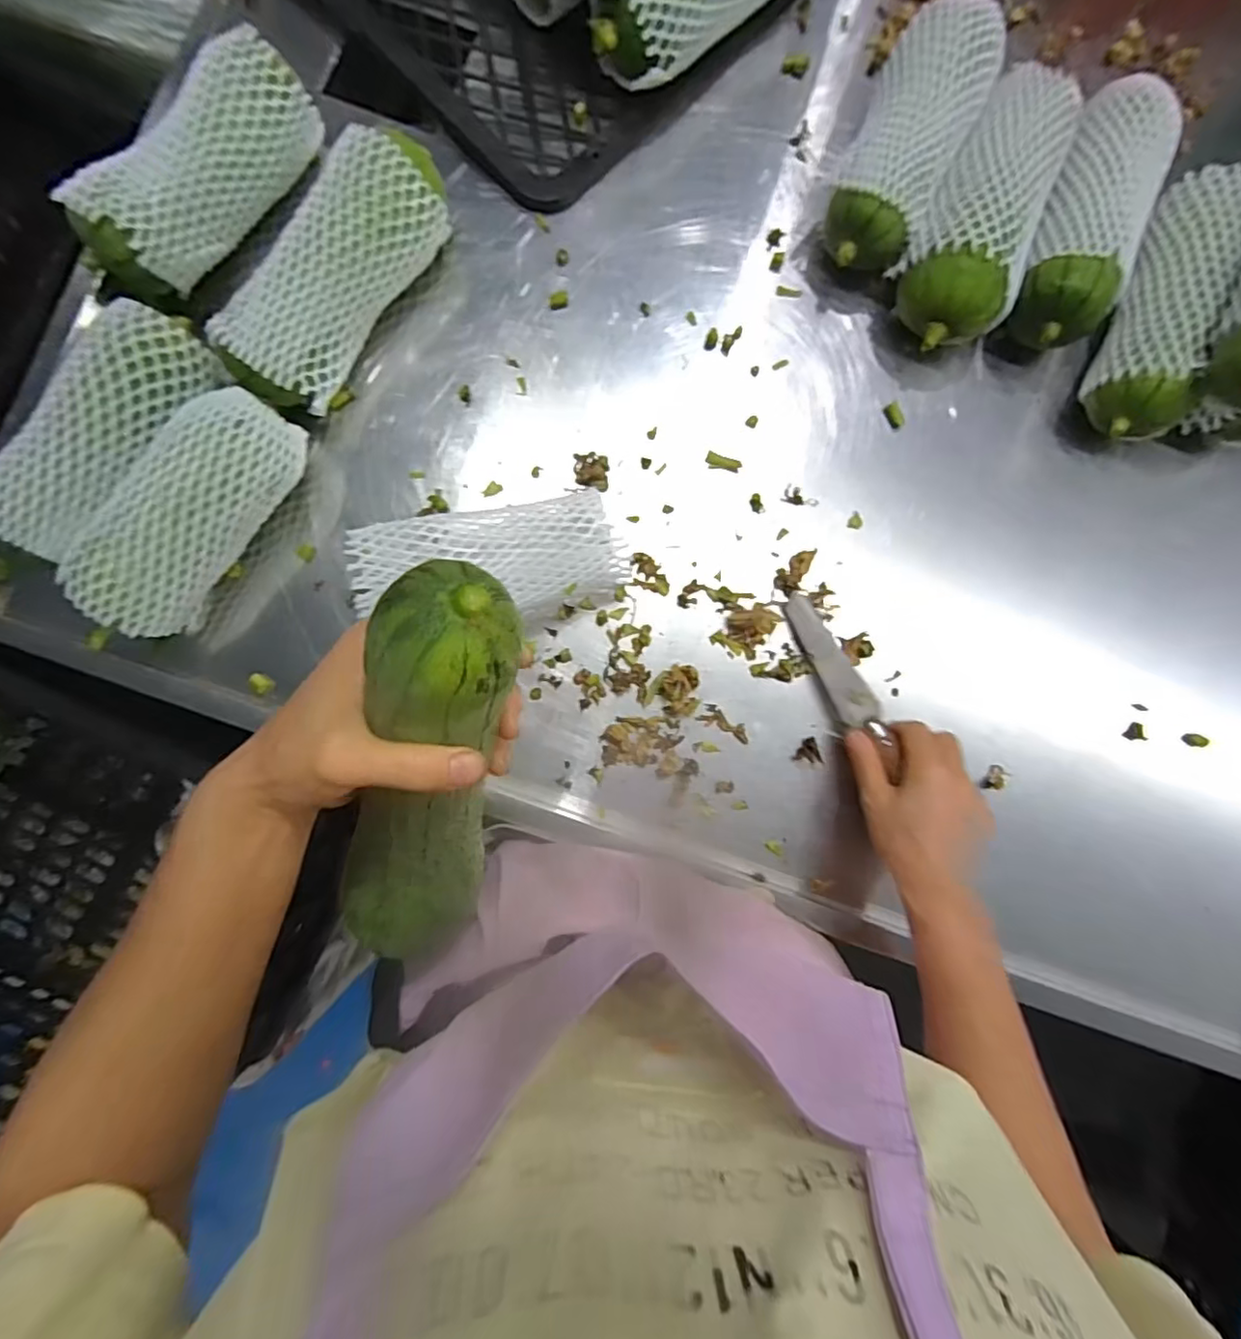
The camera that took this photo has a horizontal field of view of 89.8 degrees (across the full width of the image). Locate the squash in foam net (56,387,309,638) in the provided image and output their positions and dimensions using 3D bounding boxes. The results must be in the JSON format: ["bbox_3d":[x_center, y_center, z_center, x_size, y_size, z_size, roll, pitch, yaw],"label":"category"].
[{"bbox_3d":[-0.304,-0.113,0.448,0.079,0.090,0.178,34,85,1],"label":"squash in foam net"}]

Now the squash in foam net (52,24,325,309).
[{"bbox_3d":[-0.308,-0.363,0.450,0.071,0.068,0.197,34,87,1],"label":"squash in foam net"}]

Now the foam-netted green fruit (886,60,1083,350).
[{"bbox_3d":[0.279,-0.349,0.479,0.087,0.076,0.211,25,85,0],"label":"foam-netted green fruit"}]

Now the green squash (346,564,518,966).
[{"bbox_3d":[-0.087,0.056,0.277,0.057,0.045,0.223,19,129,0],"label":"green squash"}]

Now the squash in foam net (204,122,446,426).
[{"bbox_3d":[-0.207,-0.290,0.464,0.077,0.080,0.212,32,85,1],"label":"squash in foam net"}]

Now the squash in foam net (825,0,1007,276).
[{"bbox_3d":[0.218,-0.400,0.480,0.083,0.078,0.187,24,85,0],"label":"squash in foam net"}]

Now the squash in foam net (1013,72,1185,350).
[{"bbox_3d":[0.369,-0.349,0.490,0.081,0.071,0.206,23,85,0],"label":"squash in foam net"}]

